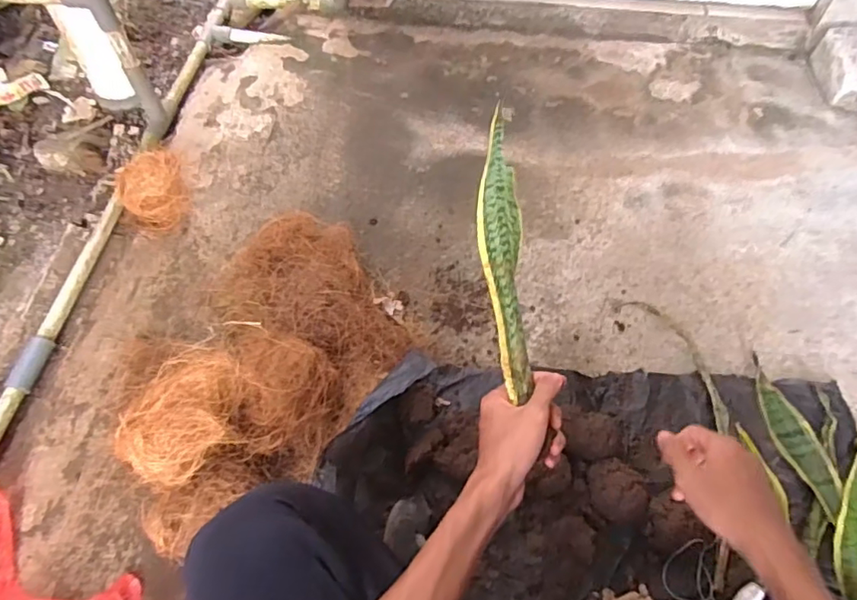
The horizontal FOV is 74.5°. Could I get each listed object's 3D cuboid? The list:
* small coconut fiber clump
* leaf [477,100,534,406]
[{"bbox_3d":[-0.400,-0.158,0.839,0.101,0.100,0.083,-35,65,-19],"label":"small coconut fiber clump"},{"bbox_3d":[0.073,-0.054,0.555,0.043,0.022,0.293,-2,70,-1],"label":"leaf"}]

